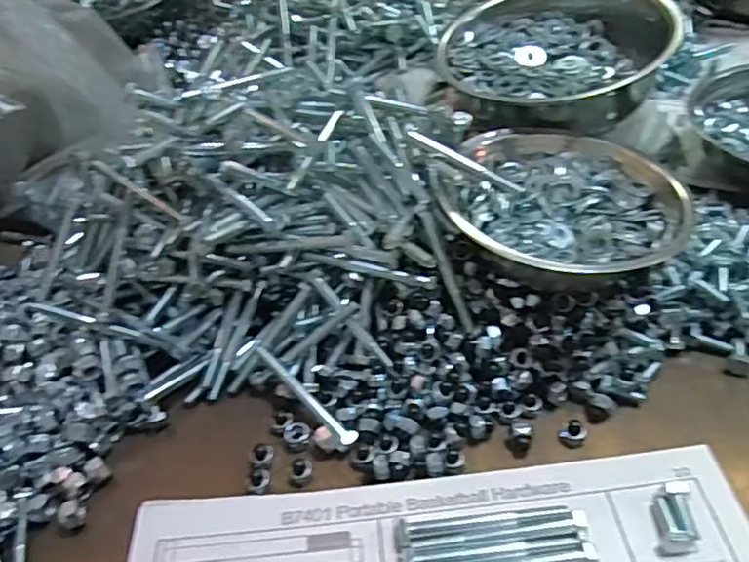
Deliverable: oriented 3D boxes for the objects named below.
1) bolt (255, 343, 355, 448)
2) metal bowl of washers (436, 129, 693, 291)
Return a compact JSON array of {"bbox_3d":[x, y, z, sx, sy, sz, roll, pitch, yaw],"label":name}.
[{"bbox_3d":[-0.053,0.085,0.467,0.012,0.014,0.111,-35,51,-25],"label":"bolt"},{"bbox_3d":[0.146,-0.071,0.502,0.178,0.058,0.171,-2,50,3],"label":"metal bowl of washers"}]

